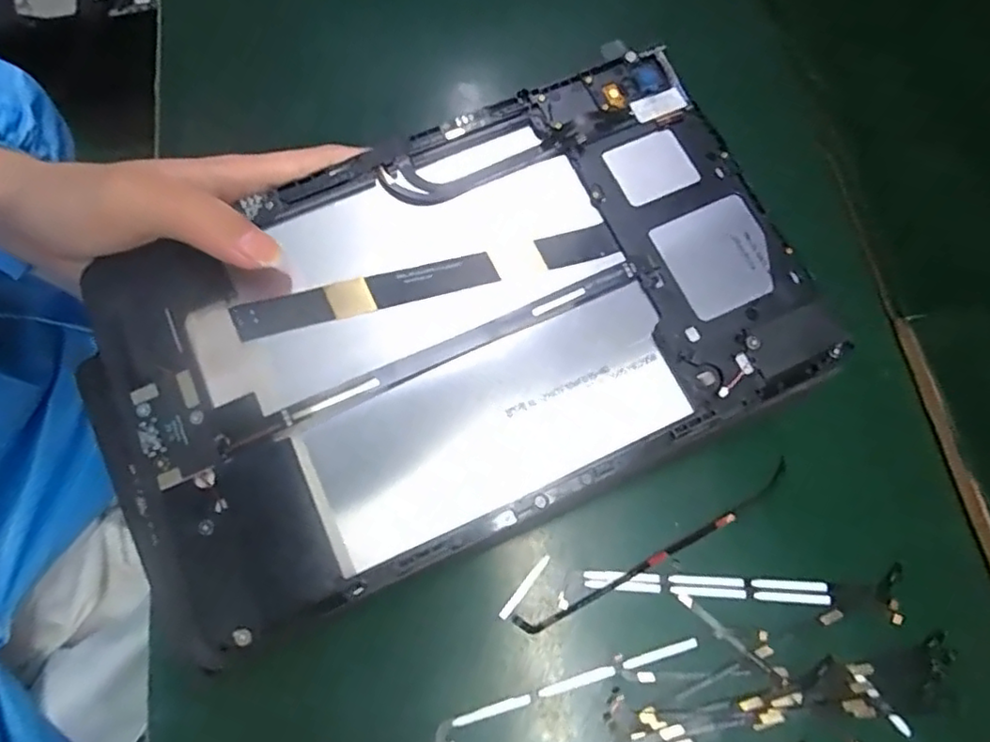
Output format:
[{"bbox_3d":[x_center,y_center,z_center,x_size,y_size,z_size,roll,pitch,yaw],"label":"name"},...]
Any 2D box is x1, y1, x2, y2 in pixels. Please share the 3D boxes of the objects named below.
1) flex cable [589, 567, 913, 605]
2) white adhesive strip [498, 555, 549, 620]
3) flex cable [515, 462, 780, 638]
[{"bbox_3d":[0.106,0.091,0.264,0.133,0.004,0.013,2,73,0],"label":"flex cable"},{"bbox_3d":[0.013,0.091,0.261,0.004,0.004,0.032,39,76,10],"label":"white adhesive strip"},{"bbox_3d":[0.071,0.077,0.266,0.136,0.004,0.011,-27,75,-9],"label":"flex cable"}]

